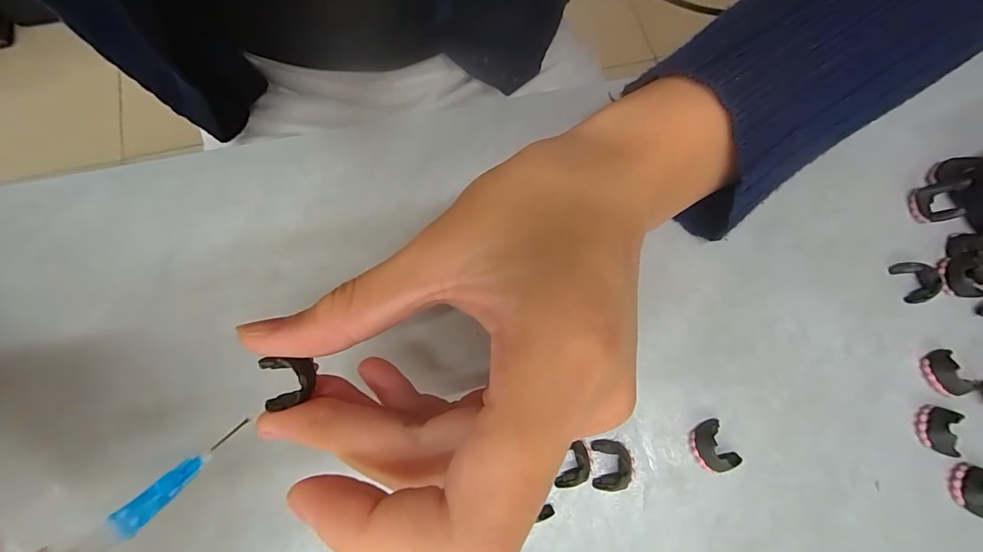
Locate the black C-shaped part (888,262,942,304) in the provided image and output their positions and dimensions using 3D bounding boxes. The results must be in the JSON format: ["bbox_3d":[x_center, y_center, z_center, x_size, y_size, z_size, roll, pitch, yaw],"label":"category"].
[{"bbox_3d":[0.163,0.001,0.161,0.014,0.006,0.016,-14,74,-6],"label":"black C-shaped part"}]

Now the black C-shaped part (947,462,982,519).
[{"bbox_3d":[0.161,0.070,0.140,0.011,0.006,0.015,30,74,6],"label":"black C-shaped part"}]

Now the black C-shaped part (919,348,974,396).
[{"bbox_3d":[0.161,0.034,0.151,0.011,0.007,0.016,-5,74,-4],"label":"black C-shaped part"}]

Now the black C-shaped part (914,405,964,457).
[{"bbox_3d":[0.155,0.052,0.147,0.012,0.006,0.015,24,74,5],"label":"black C-shaped part"}]

